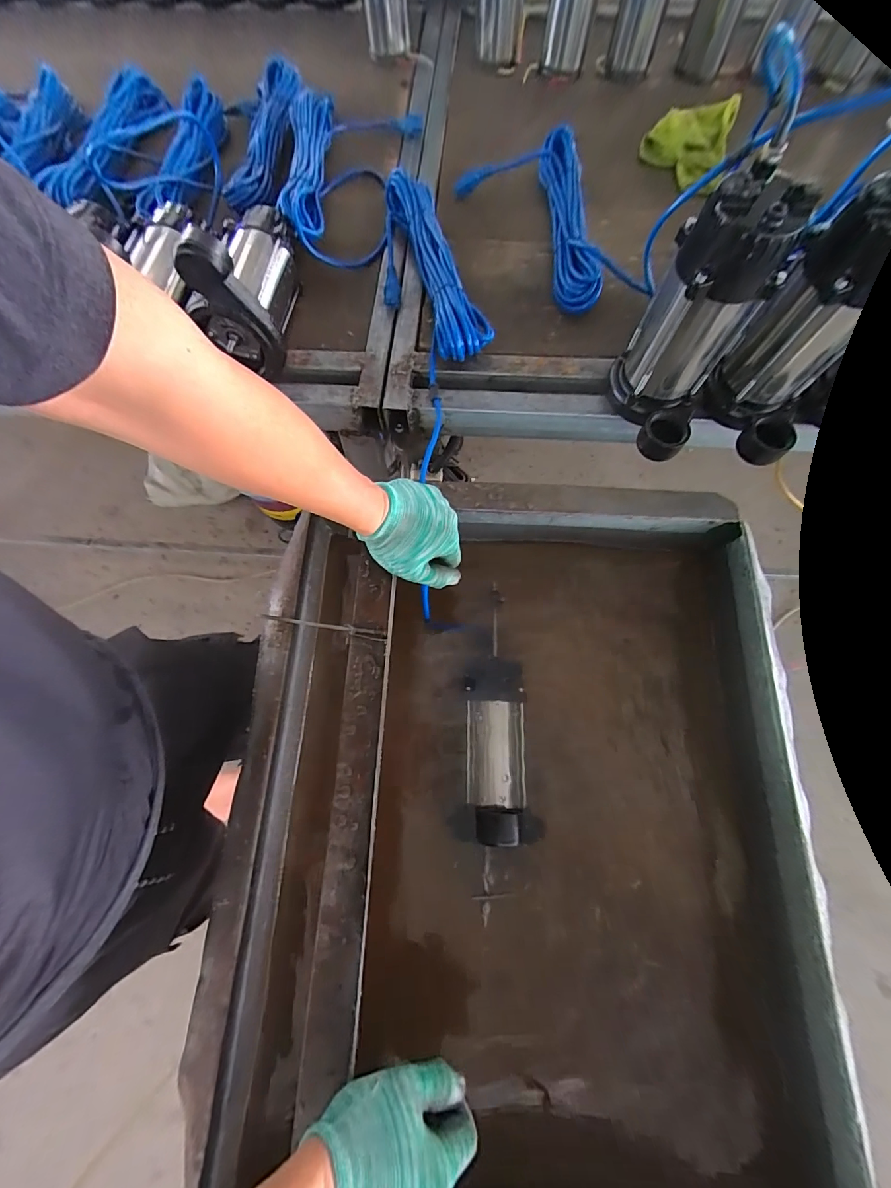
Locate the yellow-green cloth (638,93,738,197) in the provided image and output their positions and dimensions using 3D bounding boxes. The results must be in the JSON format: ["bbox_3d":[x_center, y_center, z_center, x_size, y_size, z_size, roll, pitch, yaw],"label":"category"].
[{"bbox_3d":[0.431,-0.809,0.736,0.151,0.056,0.181,18,73,6],"label":"yellow-green cloth"}]

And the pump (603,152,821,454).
[{"bbox_3d":[0.282,-0.283,0.466,0.101,0.242,0.154,-1,72,0],"label":"pump"}]

